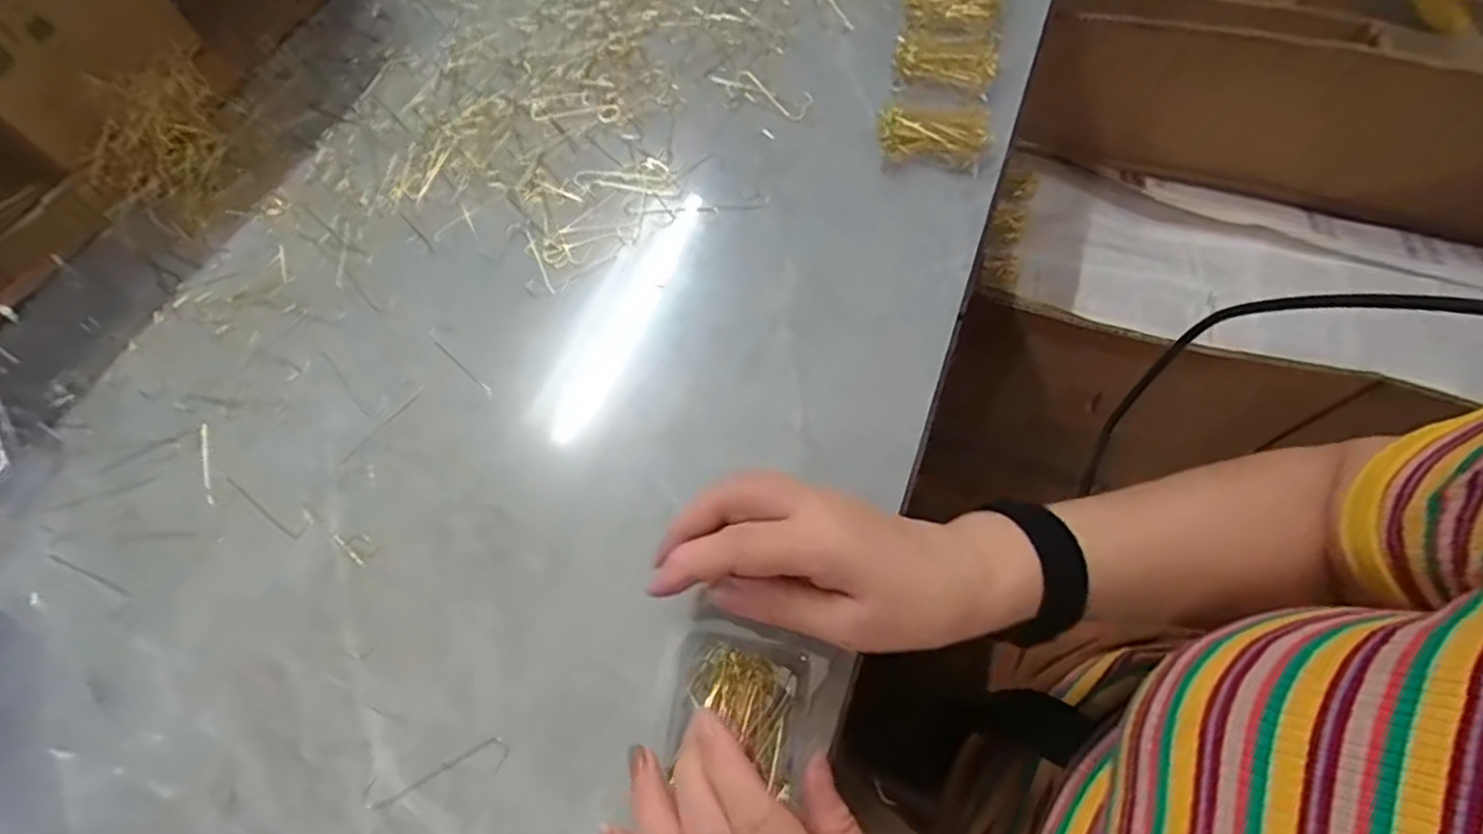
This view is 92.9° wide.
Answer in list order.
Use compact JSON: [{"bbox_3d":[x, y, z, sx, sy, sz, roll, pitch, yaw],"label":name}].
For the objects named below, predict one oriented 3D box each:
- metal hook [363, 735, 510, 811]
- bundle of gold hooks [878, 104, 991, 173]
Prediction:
[{"bbox_3d":[-0.136,0.159,0.315,0.063,0.004,0.014,-17,62,-7],"label":"metal hook"},{"bbox_3d":[0.129,-0.191,0.474,0.071,0.019,0.041,7,62,6],"label":"bundle of gold hooks"}]

